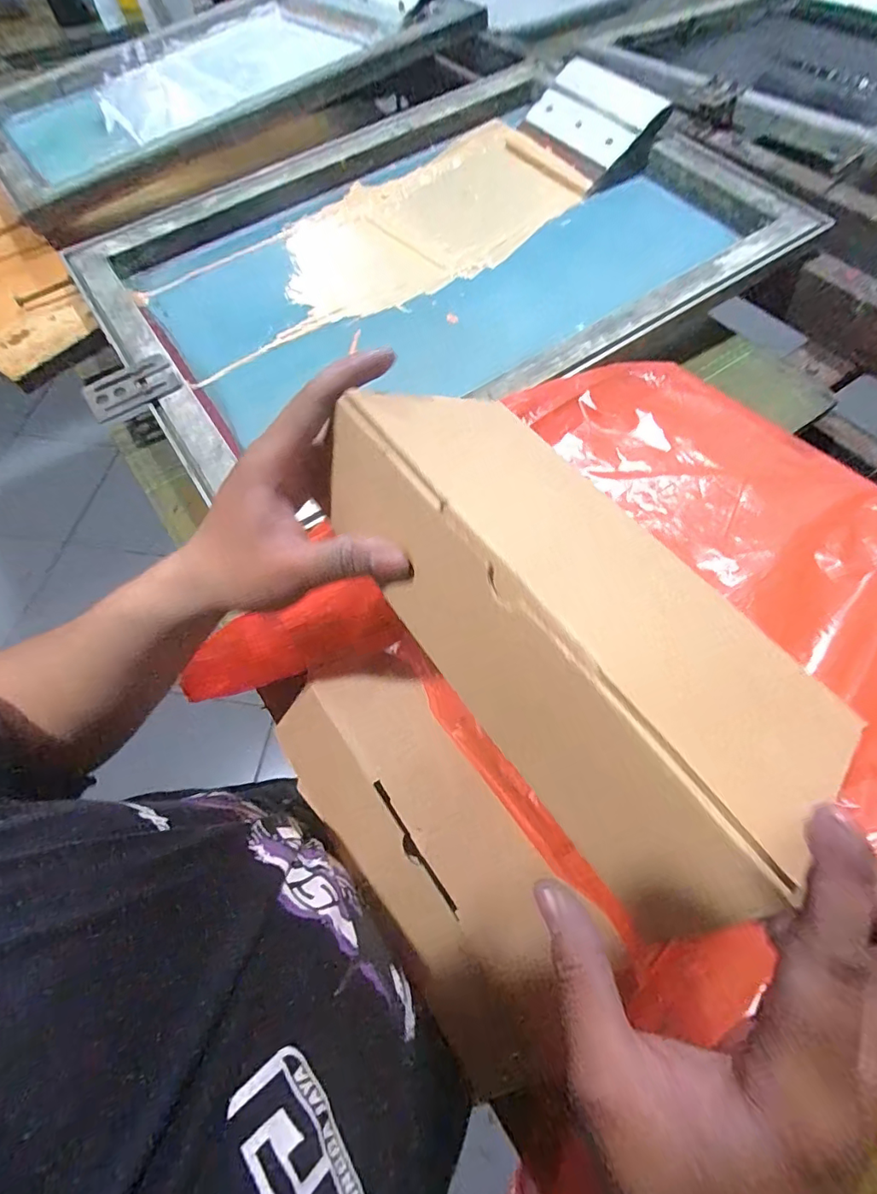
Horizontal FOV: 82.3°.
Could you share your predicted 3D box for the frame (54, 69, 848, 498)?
[{"bbox_3d":[-0.001,-0.368,0.543,0.673,0.059,0.457,-32,66,-12],"label":"frame"}]

